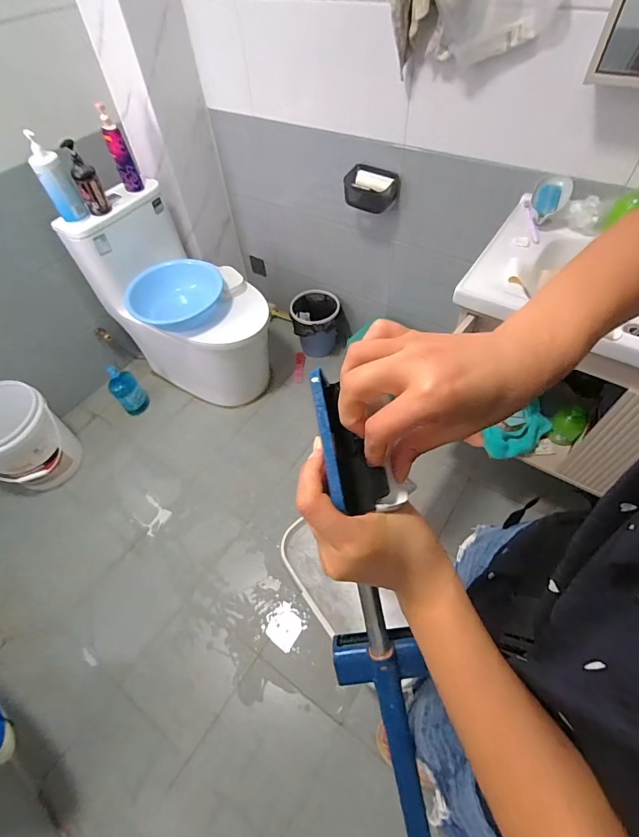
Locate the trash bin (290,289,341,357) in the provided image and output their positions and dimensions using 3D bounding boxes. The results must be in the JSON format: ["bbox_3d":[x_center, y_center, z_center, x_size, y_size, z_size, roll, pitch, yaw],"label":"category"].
[{"bbox_3d":[-0.017,-0.395,1.711,0.209,0.223,0.220,3,54,6],"label":"trash bin"}]

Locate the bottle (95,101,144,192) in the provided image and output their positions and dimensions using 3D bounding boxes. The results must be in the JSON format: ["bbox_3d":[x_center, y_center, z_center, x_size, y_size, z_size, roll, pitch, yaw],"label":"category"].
[{"bbox_3d":[-0.627,-0.838,1.233,0.060,0.218,0.056,-23,56,-13],"label":"bottle"}]

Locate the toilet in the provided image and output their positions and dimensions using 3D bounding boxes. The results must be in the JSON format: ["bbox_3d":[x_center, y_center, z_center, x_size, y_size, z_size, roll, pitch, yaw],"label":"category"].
[{"bbox_3d":[-0.469,-0.401,1.464,0.591,0.670,0.381,23,59,19],"label":"toilet"}]

